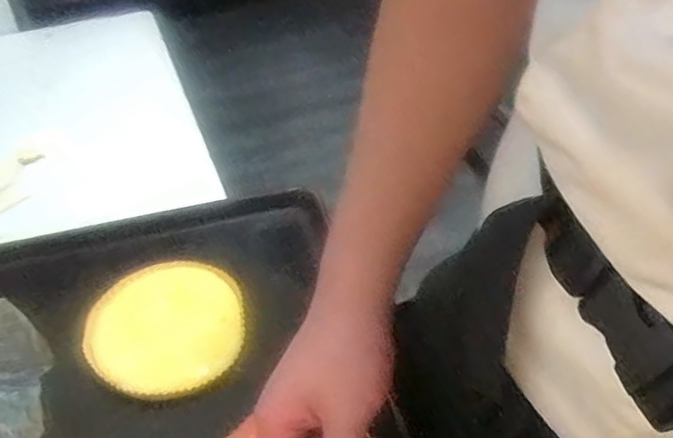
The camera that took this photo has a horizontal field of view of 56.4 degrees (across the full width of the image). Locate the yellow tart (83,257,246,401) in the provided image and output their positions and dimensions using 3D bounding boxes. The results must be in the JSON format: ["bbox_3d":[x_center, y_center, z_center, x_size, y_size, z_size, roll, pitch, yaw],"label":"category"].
[{"bbox_3d":[-0.163,0.107,0.615,0.143,0.034,0.158,1,46,0],"label":"yellow tart"}]

